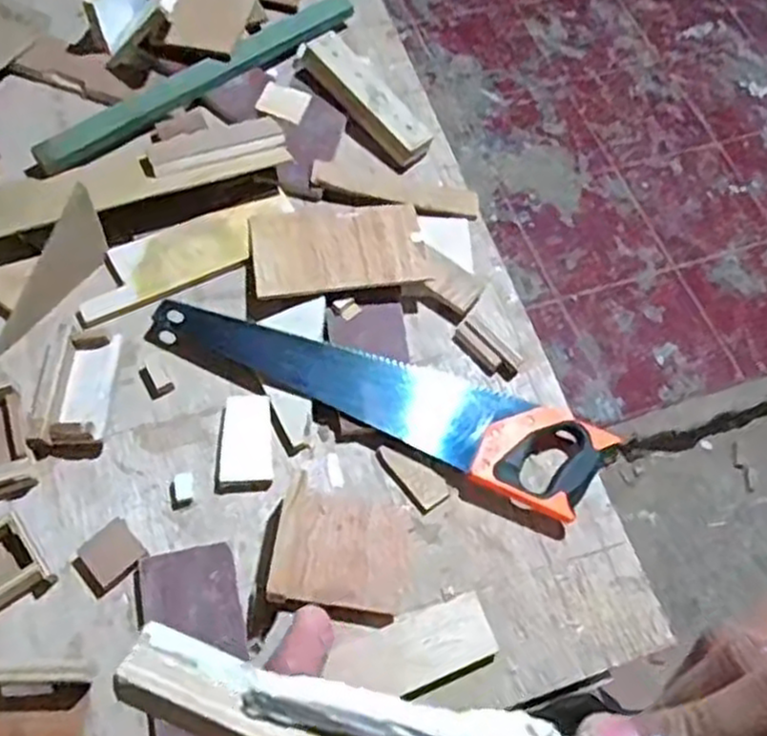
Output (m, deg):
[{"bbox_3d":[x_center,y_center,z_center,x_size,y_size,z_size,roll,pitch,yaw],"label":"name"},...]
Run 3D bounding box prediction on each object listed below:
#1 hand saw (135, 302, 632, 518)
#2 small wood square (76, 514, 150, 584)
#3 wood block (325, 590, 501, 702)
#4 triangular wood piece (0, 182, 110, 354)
[{"bbox_3d":[-0.007,0.019,0.845,0.510,0.025,0.115,24,64,6],"label":"hand saw"},{"bbox_3d":[-0.267,0.180,0.738,0.050,0.014,0.046,-35,72,-20],"label":"small wood square"},{"bbox_3d":[0.031,0.280,0.736,0.158,0.018,0.068,-17,66,-14],"label":"wood block"},{"bbox_3d":[-0.361,-0.098,0.831,0.019,0.070,0.196,31,89,39],"label":"triangular wood piece"}]

